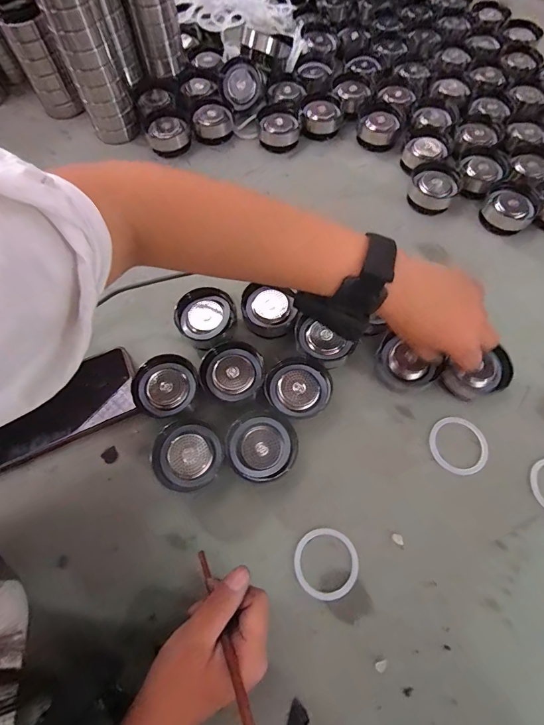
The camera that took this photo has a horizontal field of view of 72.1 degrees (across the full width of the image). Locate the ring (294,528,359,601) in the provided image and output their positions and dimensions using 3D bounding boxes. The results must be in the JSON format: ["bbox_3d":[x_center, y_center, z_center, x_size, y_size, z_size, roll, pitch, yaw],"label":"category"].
[{"bbox_3d":[0.047,0.175,0.326,0.055,0.004,0.054,0,67,0],"label":"ring"}]

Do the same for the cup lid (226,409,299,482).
[{"bbox_3d":[-0.009,0.079,0.353,0.063,0.022,0.062,-24,69,-10],"label":"cup lid"}]

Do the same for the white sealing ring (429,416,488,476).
[{"bbox_3d":[0.182,0.081,0.364,0.055,0.004,0.055,0,67,0],"label":"white sealing ring"}]

